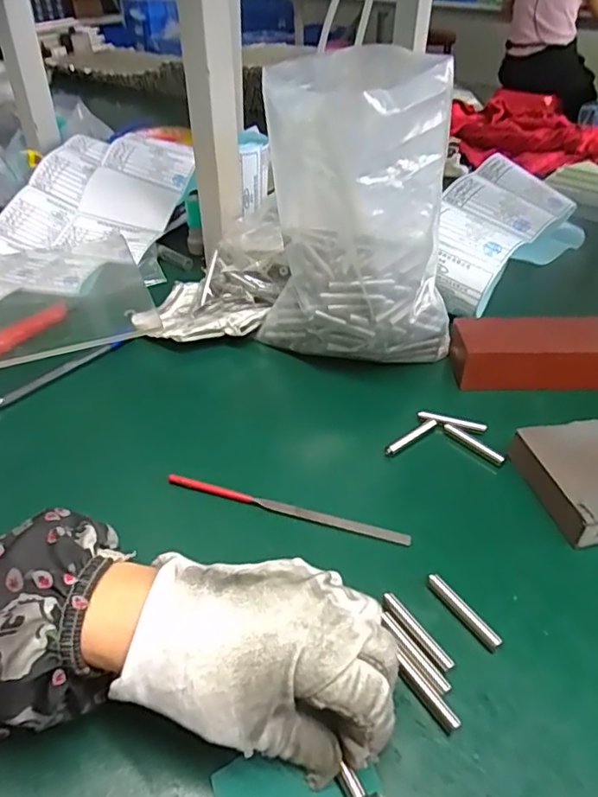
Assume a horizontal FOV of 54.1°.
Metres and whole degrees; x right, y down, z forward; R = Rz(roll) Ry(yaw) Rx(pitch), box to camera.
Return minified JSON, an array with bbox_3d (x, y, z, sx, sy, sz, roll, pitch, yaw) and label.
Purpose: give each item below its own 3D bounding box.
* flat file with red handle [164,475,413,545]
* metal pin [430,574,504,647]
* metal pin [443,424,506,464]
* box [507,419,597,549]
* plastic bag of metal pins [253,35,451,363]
[{"bbox_3d":[-0.009,0.069,0.365,0.154,0.009,0.008,13,42,14],"label":"flat file with red handle"},{"bbox_3d":[0.086,0.112,0.310,0.007,0.008,0.048,-19,42,-26],"label":"metal pin"},{"bbox_3d":[0.121,0.031,0.404,0.005,0.004,0.047,-29,47,-34],"label":"metal pin"},{"bbox_3d":[0.184,0.050,0.370,0.072,0.022,0.079,-6,38,-11],"label":"box"},{"bbox_3d":[0.046,-0.123,0.445,0.127,0.218,0.120,-18,42,-22],"label":"plastic bag of metal pins"}]

